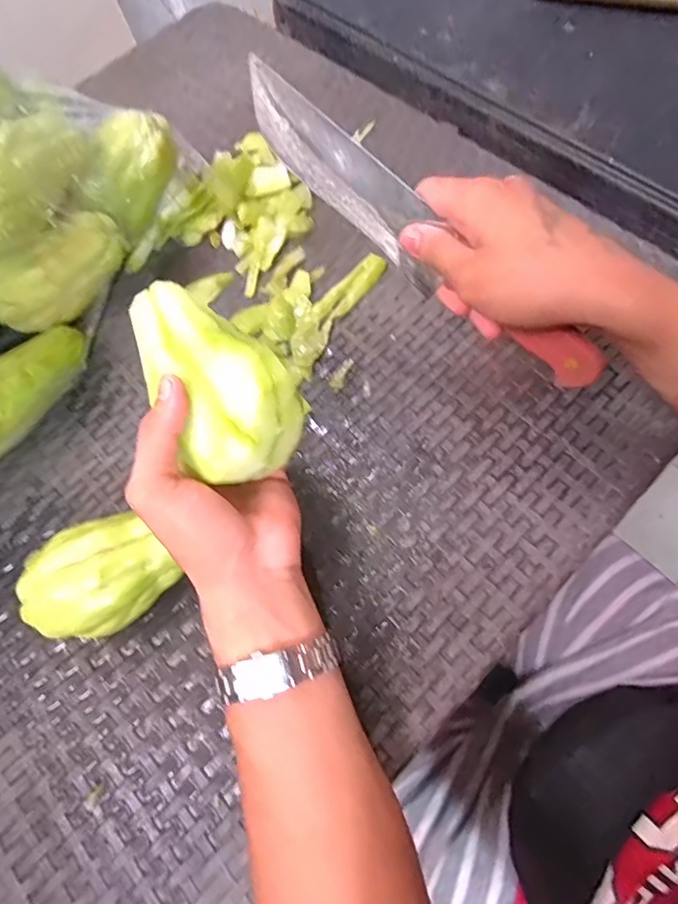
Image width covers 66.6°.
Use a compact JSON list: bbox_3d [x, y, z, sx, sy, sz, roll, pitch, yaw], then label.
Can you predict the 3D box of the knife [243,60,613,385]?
[{"bbox_3d":[0.050,-0.139,0.337,0.283,0.045,0.021,42,77,3],"label":"knife"}]

